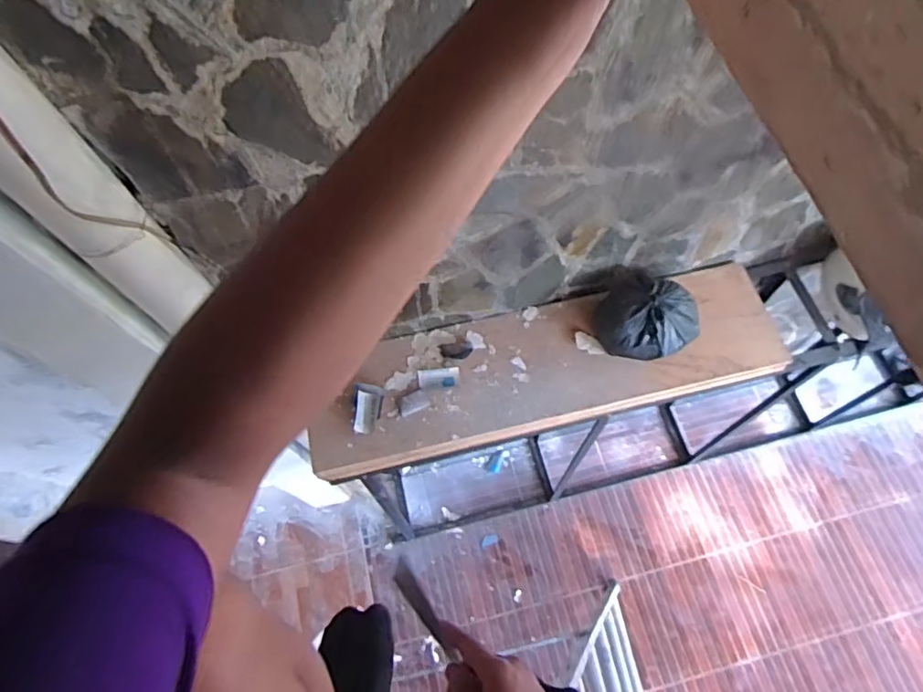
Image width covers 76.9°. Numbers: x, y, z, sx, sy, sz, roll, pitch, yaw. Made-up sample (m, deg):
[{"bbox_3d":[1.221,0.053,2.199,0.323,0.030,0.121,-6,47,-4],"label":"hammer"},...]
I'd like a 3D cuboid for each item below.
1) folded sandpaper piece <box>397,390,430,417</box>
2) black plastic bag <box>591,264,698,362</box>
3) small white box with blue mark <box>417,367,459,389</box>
[{"bbox_3d":[-0.116,0.136,1.388,0.072,0.011,0.048,-25,68,-8],"label":"folded sandpaper piece"},{"bbox_3d":[0.438,-0.075,1.401,0.240,0.132,0.211,38,73,17],"label":"black plastic bag"},{"bbox_3d":[-0.056,0.078,1.422,0.100,0.009,0.050,-2,68,-3],"label":"small white box with blue mark"}]

